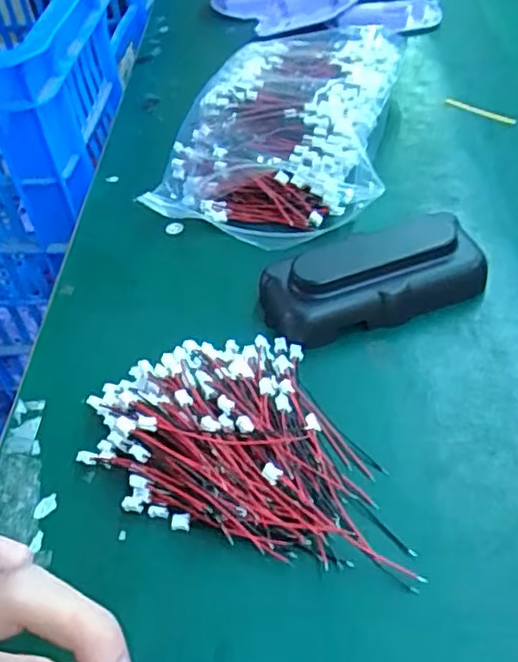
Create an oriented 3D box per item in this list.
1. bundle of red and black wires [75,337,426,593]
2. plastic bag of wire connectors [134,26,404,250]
[{"bbox_3d":[-0.001,0.041,0.276,0.139,0.014,0.095,12,49,18],"label":"bundle of red and black wires"},{"bbox_3d":[0.024,-0.133,0.419,0.134,0.045,0.190,13,49,18],"label":"plastic bag of wire connectors"}]

